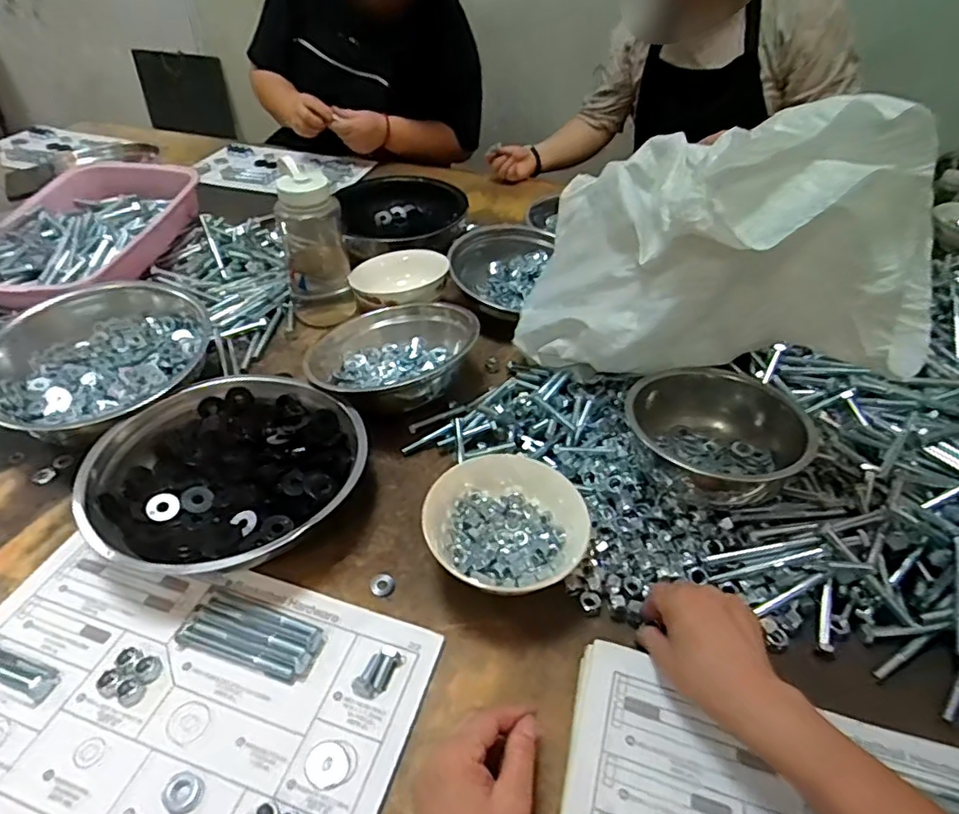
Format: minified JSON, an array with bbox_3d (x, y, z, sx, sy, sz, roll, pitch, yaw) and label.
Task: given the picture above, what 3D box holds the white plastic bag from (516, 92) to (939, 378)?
[{"bbox_3d":[0.182,-0.142,0.583,0.158,0.222,0.445,-23,12,-23],"label":"white plastic bag"}]

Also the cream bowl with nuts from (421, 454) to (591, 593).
[{"bbox_3d":[0.020,0.114,0.555,0.141,0.063,0.130,0,42,0],"label":"cream bowl with nuts"}]

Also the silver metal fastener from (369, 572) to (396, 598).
[{"bbox_3d":[-0.089,0.163,0.548,0.023,0.004,0.024,8,43,-7],"label":"silver metal fastener"}]

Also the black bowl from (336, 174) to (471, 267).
[{"bbox_3d":[-0.144,-0.318,1.036,0.230,0.071,0.225,0,42,0],"label":"black bowl"}]

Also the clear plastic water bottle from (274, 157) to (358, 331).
[{"bbox_3d":[-0.231,-0.226,0.834,0.087,0.202,0.096,-9,43,-11],"label":"clear plastic water bottle"}]

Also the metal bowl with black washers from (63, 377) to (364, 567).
[{"bbox_3d":[-0.242,0.062,0.605,0.252,0.070,0.235,-7,43,-9],"label":"metal bowl with black washers"}]

